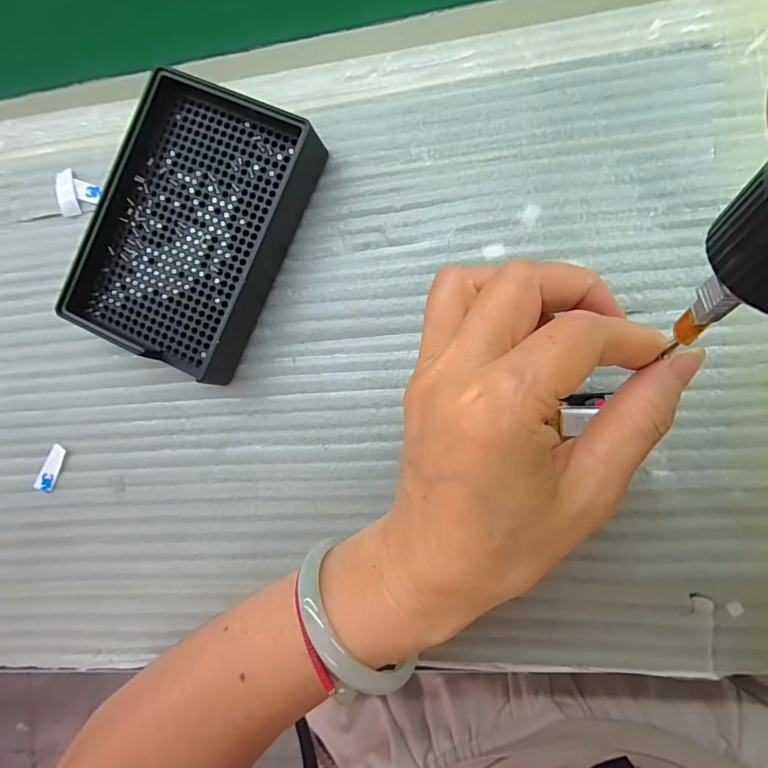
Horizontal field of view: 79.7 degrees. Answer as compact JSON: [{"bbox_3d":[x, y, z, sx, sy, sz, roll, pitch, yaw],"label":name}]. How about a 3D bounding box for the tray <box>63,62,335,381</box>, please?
[{"bbox_3d":[-0.098,-0.080,0.239,0.093,0.029,0.137,25,92,8],"label":"tray"}]

